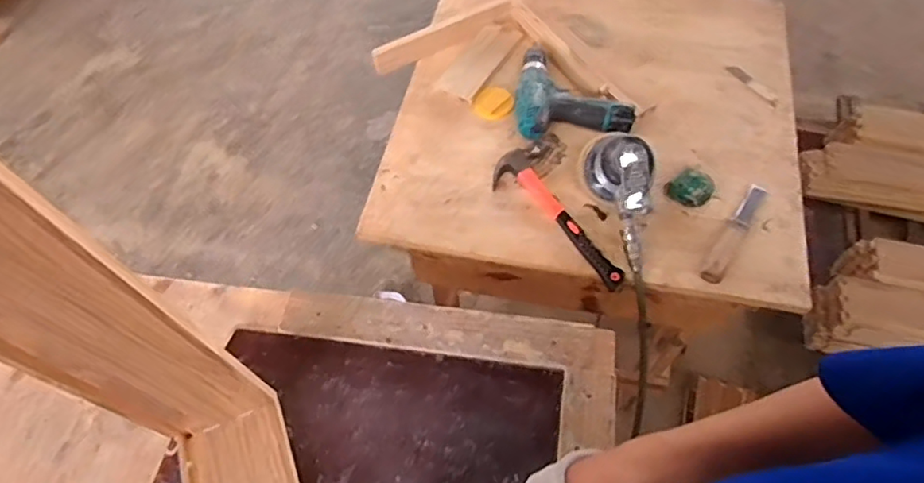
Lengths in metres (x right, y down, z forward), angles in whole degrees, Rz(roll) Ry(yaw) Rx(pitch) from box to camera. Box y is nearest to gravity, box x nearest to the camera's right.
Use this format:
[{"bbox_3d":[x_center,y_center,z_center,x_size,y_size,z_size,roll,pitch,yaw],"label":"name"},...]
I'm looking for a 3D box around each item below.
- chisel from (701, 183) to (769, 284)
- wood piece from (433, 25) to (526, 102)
[{"bbox_3d":[0.407,-0.020,0.851,0.029,0.027,0.207,31,66,19],"label":"chisel"},{"bbox_3d":[0.033,-0.330,1.037,0.069,0.015,0.196,27,65,18],"label":"wood piece"}]

